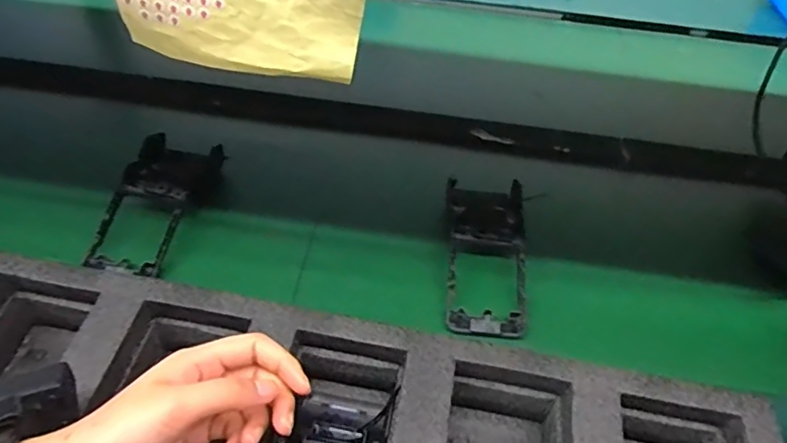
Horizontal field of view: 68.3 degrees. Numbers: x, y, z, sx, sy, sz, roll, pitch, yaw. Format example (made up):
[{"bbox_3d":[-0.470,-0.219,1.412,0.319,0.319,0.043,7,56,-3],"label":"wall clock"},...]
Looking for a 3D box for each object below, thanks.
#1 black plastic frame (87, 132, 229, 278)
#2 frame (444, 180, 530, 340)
[{"bbox_3d":[-0.243,-0.023,0.599,0.090,0.033,0.174,13,48,8],"label":"black plastic frame"},{"bbox_3d":[0.090,0.027,0.570,0.077,0.027,0.181,6,47,2],"label":"frame"}]

